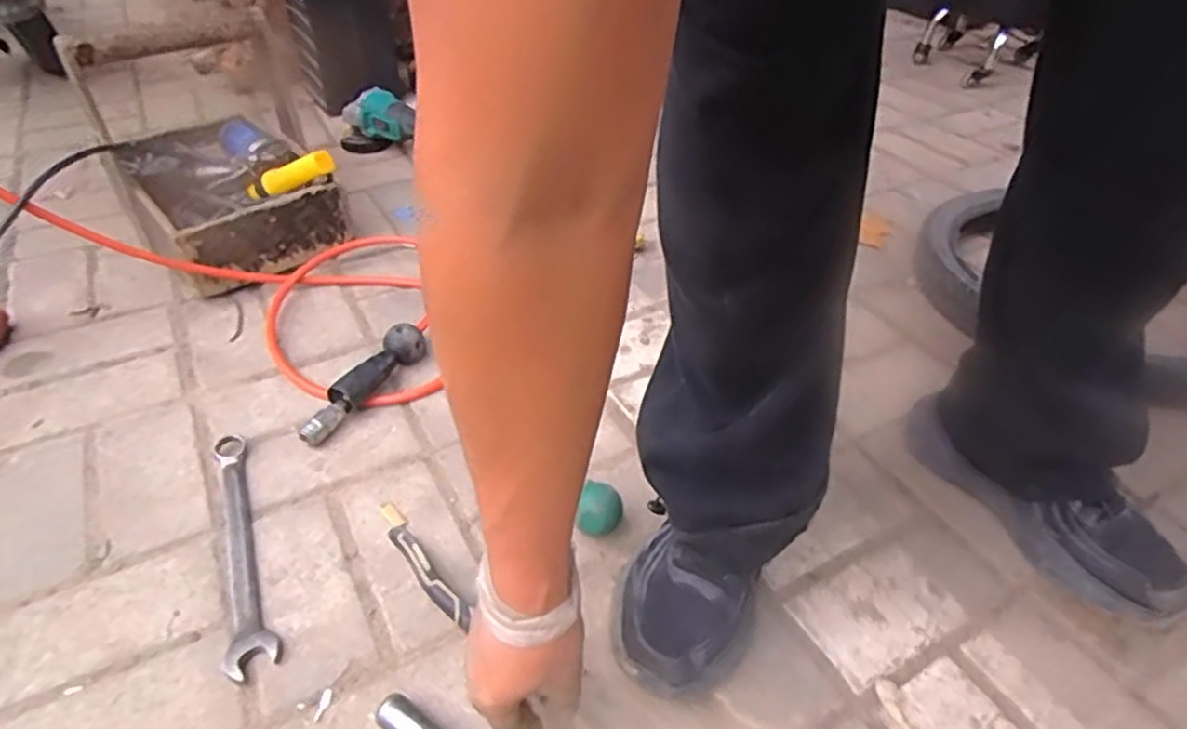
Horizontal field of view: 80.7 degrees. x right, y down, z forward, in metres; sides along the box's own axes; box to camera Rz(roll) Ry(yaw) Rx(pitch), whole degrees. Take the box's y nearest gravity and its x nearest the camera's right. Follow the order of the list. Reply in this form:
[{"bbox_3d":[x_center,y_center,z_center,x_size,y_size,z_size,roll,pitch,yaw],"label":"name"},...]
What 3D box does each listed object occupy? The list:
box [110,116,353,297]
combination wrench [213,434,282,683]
[{"bbox_3d":[-0.503,-0.233,0.977,0.205,0.126,0.292,-30,51,-30],"label":"box"},{"bbox_3d":[-0.318,0.155,0.622,0.038,0.015,0.258,-17,46,-20],"label":"combination wrench"}]

